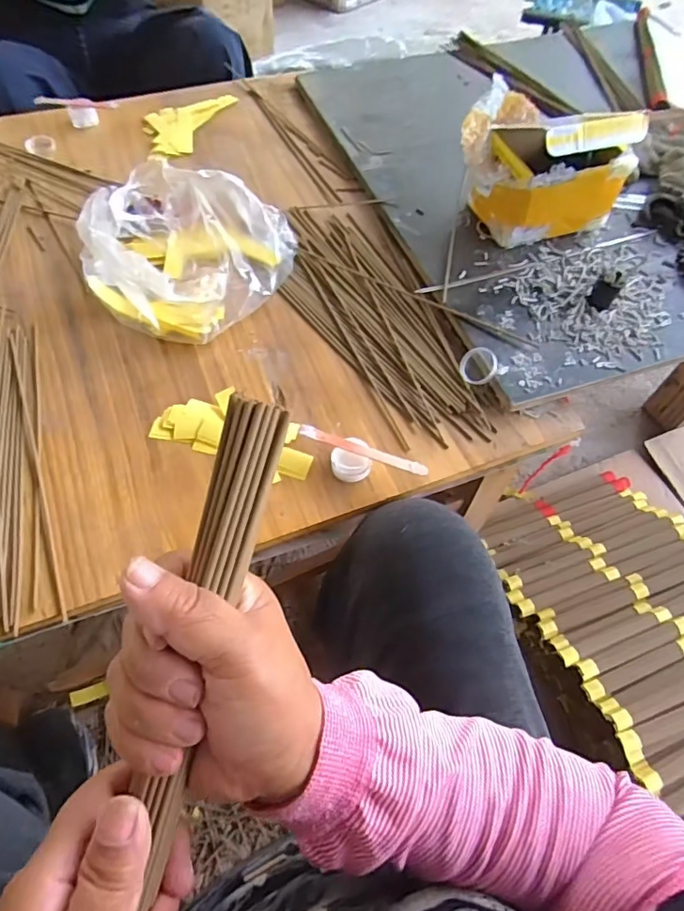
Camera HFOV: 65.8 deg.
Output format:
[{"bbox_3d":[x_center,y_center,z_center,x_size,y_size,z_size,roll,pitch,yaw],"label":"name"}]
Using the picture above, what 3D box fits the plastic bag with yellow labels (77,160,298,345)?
[{"bbox_3d":[-0.172,-0.242,0.577,0.206,0.098,0.226,18,60,9],"label":"plastic bag with yellow labels"}]

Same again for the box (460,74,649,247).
[{"bbox_3d":[0.231,-0.358,0.633,0.158,0.124,0.162,-17,61,-12],"label":"box"}]

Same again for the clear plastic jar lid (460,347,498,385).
[{"bbox_3d":[0.141,-0.092,0.546,0.037,0.011,0.037,0,89,29],"label":"clear plastic jar lid"}]

